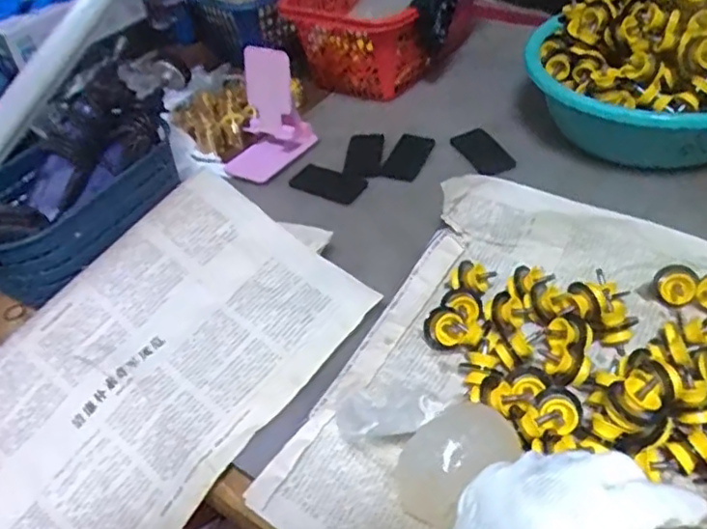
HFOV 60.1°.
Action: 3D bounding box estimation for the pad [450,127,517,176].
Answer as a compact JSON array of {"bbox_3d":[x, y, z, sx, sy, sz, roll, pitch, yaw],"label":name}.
[{"bbox_3d":[0.148,-0.127,0.695,0.045,0.005,0.073,-29,59,-13],"label":"pad"}]

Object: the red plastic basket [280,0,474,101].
[{"bbox_3d":[0.051,-0.351,0.859,0.228,0.103,0.269,23,52,29],"label":"red plastic basket"}]

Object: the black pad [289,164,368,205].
[{"bbox_3d":[-0.028,-0.088,0.676,0.080,0.007,0.043,20,51,27],"label":"black pad"}]

